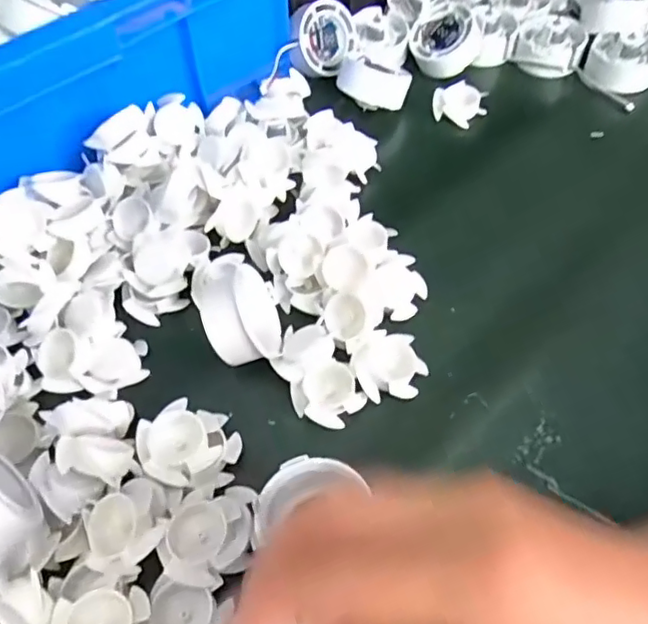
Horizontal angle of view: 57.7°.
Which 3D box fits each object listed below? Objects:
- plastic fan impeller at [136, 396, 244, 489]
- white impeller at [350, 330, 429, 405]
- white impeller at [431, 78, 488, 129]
[{"bbox_3d":[-0.069,0.069,0.302,0.049,0.021,0.040,15,60,7],"label":"plastic fan impeller"},{"bbox_3d":[0.036,0.031,0.328,0.037,0.015,0.039,-1,56,1],"label":"white impeller"},{"bbox_3d":[0.107,-0.164,0.466,0.038,0.013,0.037,-34,62,-20],"label":"white impeller"}]

